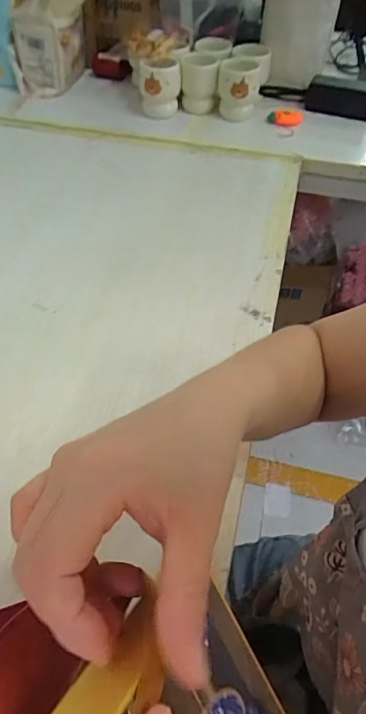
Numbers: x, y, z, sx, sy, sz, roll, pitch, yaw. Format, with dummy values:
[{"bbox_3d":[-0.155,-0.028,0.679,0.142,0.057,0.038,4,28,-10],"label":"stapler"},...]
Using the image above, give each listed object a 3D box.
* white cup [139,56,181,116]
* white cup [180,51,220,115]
[{"bbox_3d":[-0.044,-0.513,0.871,0.077,0.085,0.082,-5,51,-6],"label":"white cup"},{"bbox_3d":[0.031,-0.536,0.894,0.073,0.083,0.077,-2,50,-3],"label":"white cup"}]

